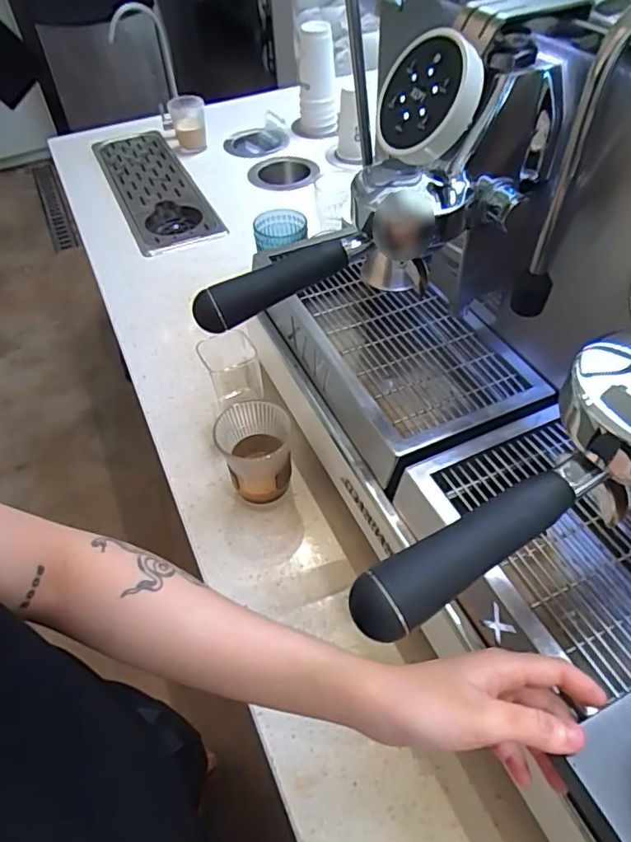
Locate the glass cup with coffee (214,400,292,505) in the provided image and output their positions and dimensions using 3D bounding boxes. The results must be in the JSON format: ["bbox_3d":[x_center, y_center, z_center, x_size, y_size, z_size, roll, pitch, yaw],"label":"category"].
[{"bbox_3d":[-0.066,0.041,0.622,0.076,0.106,0.085,-3,49,1],"label":"glass cup with coffee"}]

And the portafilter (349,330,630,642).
[{"bbox_3d":[0.112,0.041,0.294,0.215,0.071,0.083,-31,53,-2],"label":"portafilter"}]

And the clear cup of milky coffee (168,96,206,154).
[{"bbox_3d":[-0.285,-0.671,1.258,0.080,0.093,0.095,-11,50,-6],"label":"clear cup of milky coffee"}]

